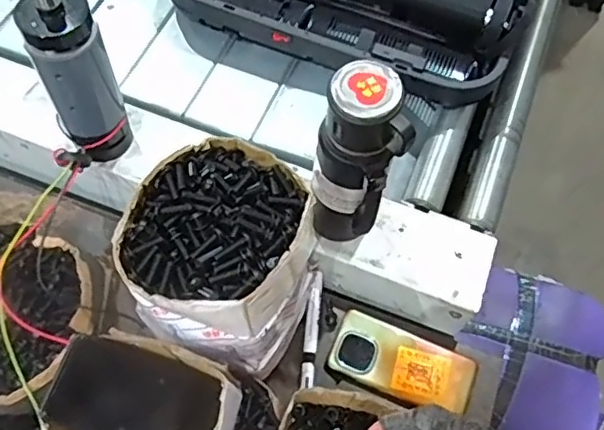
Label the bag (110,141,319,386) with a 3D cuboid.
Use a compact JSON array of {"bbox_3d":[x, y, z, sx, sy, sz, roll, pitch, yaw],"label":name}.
[{"bbox_3d":[-0.072,0.041,0.565,0.157,0.173,0.166,6,63,0],"label":"bag"}]

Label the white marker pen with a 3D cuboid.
[{"bbox_3d":[0.012,0.134,0.699,0.016,0.010,0.137,6,63,0],"label":"white marker pen"}]

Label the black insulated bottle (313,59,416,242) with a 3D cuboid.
[{"bbox_3d":[0.053,-0.048,0.591,0.079,0.223,0.067,12,63,3],"label":"black insulated bottle"}]

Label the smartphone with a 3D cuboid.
[{"bbox_3d":[0.118,0.173,0.692,0.163,0.012,0.079,21,64,8],"label":"smartphone"}]

